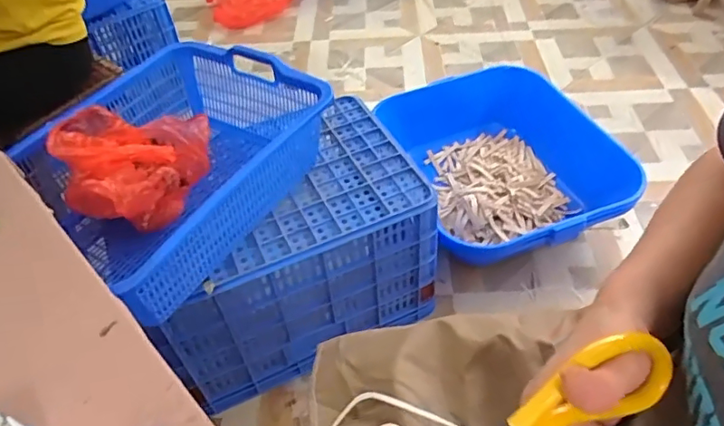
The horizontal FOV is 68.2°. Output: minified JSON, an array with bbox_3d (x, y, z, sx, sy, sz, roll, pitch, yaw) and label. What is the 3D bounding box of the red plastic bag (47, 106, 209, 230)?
[{"bbox_3d":[-0.410,-0.079,0.928,0.234,0.134,0.230,9,49,12],"label":"red plastic bag"}]

